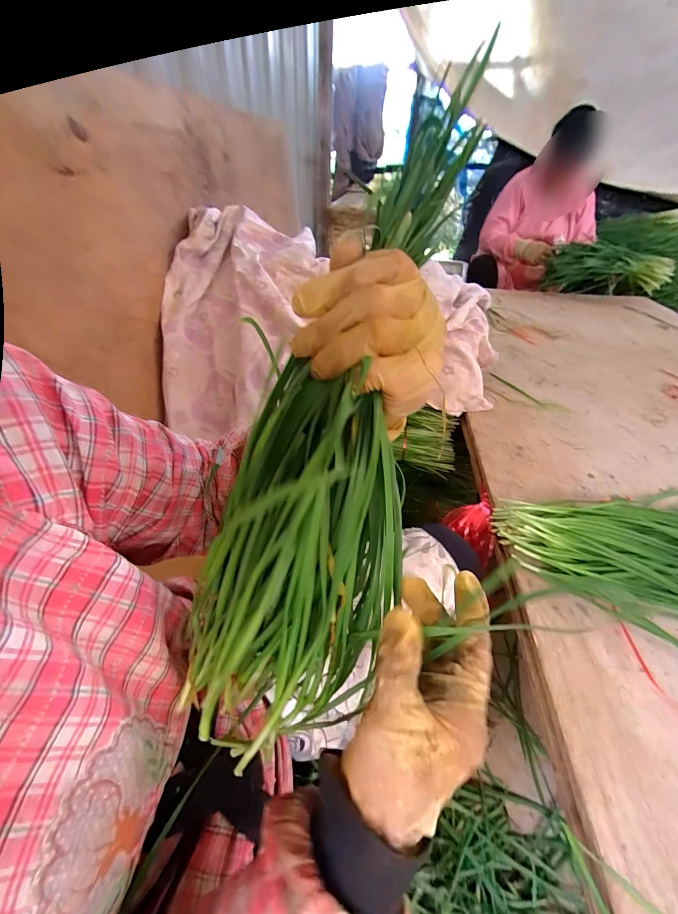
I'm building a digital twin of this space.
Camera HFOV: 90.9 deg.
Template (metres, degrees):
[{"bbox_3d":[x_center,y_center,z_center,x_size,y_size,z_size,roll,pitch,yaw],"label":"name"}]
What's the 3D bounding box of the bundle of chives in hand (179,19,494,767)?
[{"bbox_3d":[-0.007,-0.002,0.207,0.123,0.393,0.059,21,10,21],"label":"bundle of chives in hand"}]

